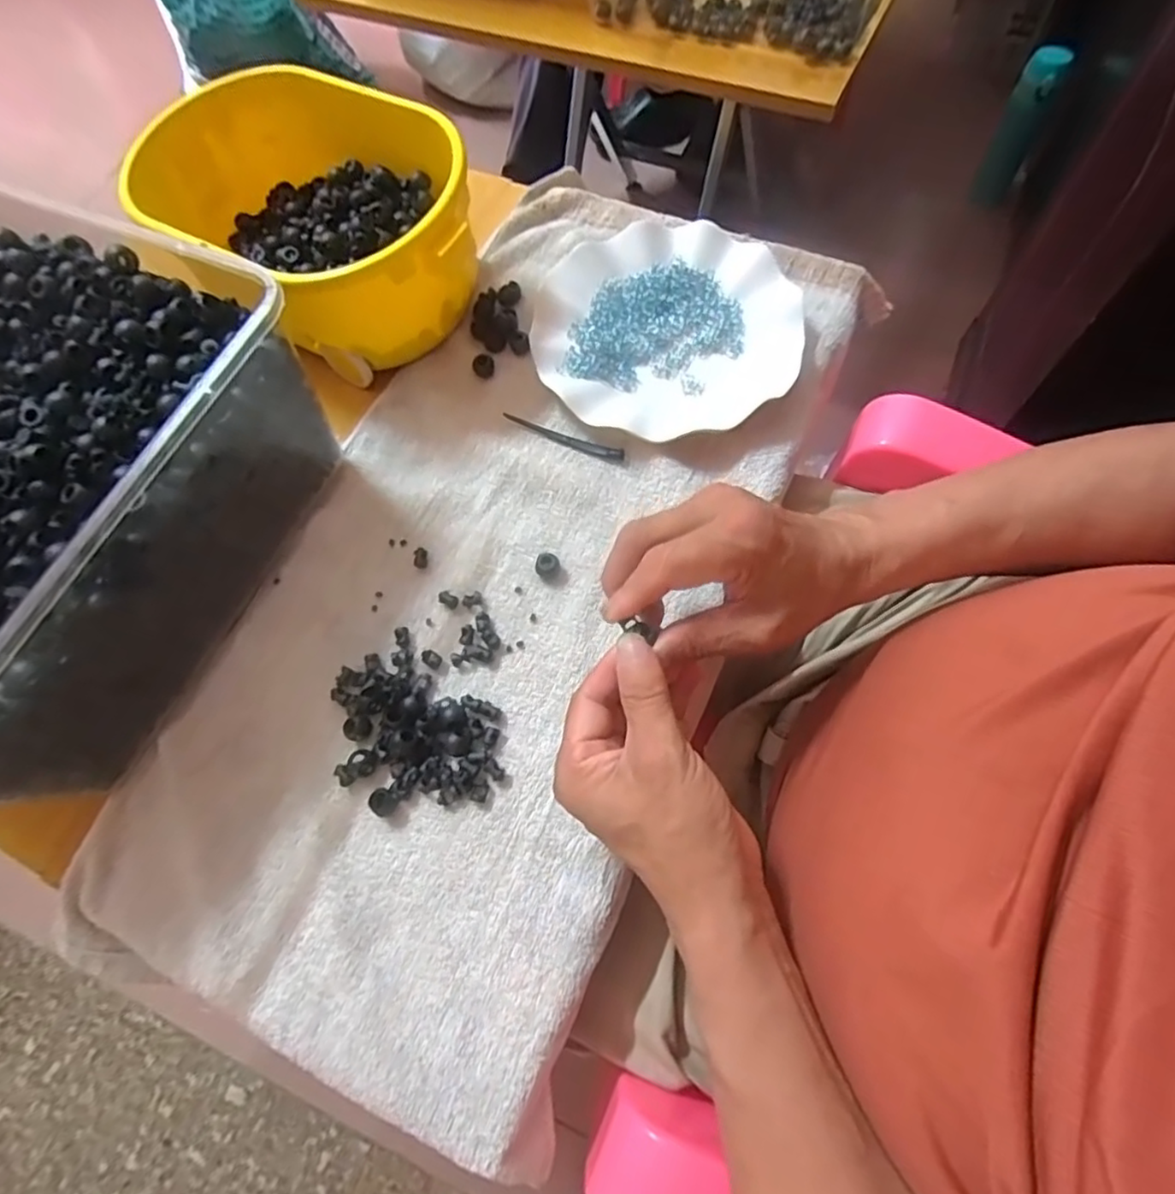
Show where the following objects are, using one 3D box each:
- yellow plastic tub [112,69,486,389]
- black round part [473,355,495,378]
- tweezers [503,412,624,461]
[{"bbox_3d":[-0.186,-0.268,0.461,0.245,0.094,0.160,35,76,16],"label":"yellow plastic tub"},{"bbox_3d":[-0.076,-0.169,0.466,0.016,0.008,0.018,-14,68,0],"label":"black round part"},{"bbox_3d":[-0.016,-0.110,0.437,0.089,0.013,0.008,22,72,13],"label":"tweezers"}]

